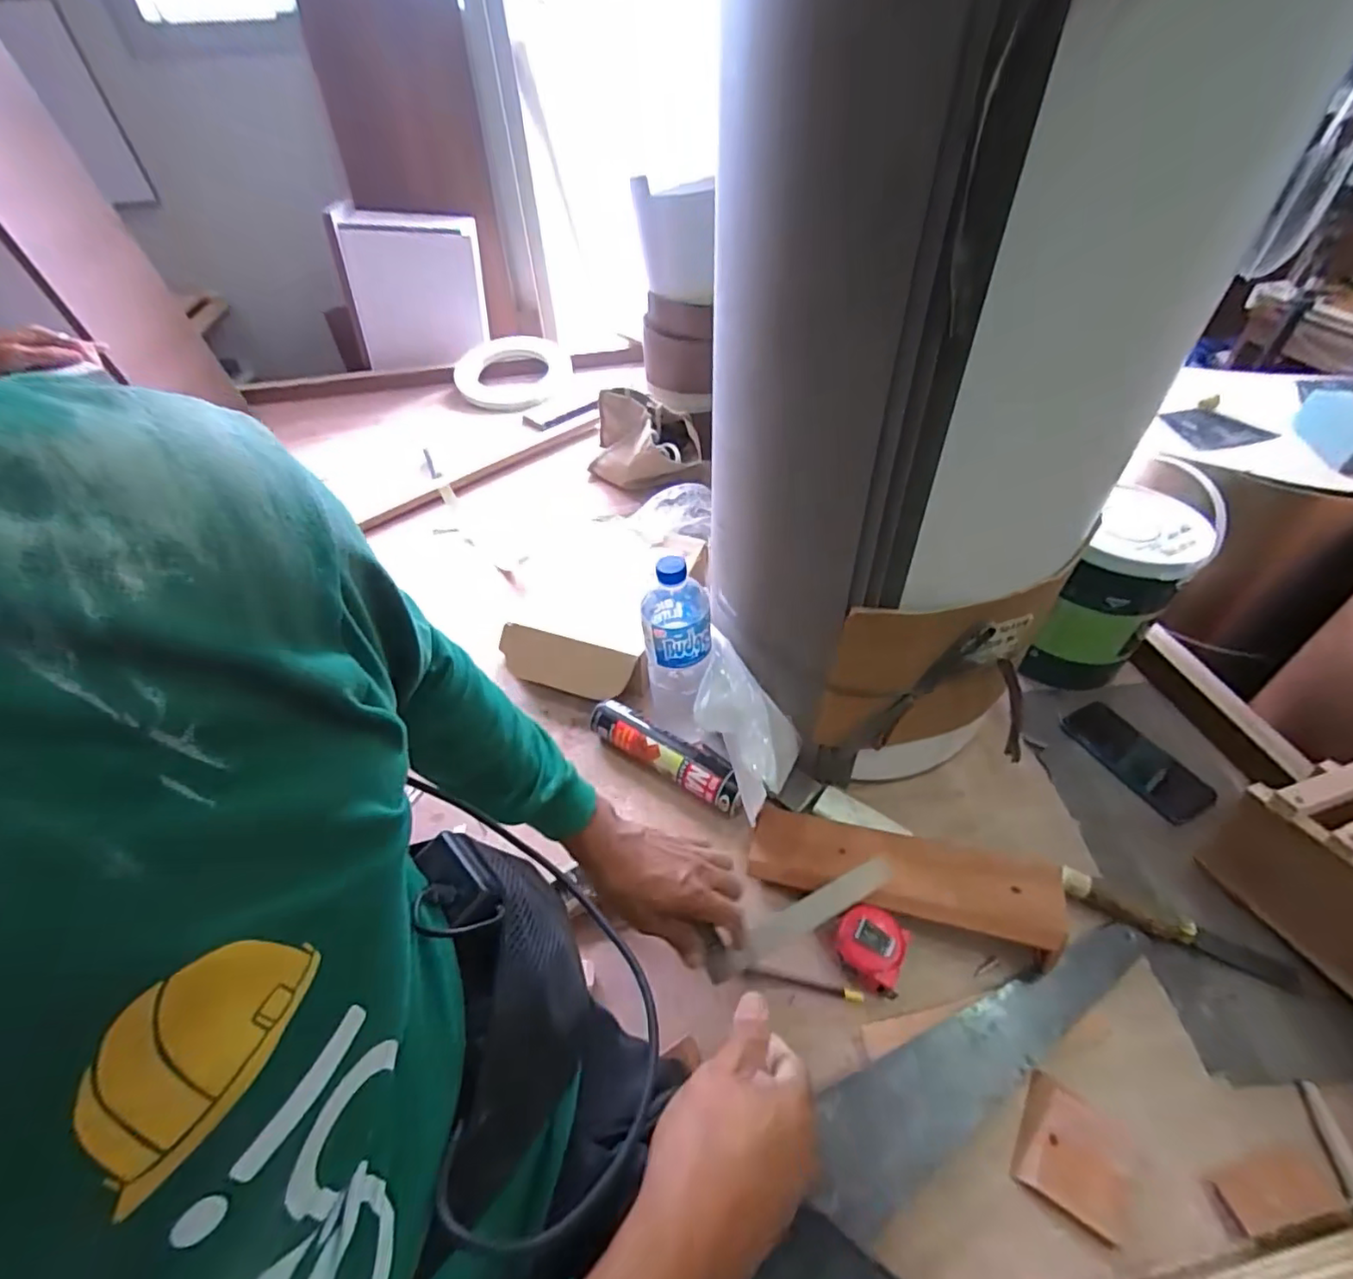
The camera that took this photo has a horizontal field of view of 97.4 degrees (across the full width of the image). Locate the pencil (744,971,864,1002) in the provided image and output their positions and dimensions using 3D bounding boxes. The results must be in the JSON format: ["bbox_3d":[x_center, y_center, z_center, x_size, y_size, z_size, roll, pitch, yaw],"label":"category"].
[{"bbox_3d":[0.119,0.322,0.556,0.108,0.007,0.009,8,46,11],"label":"pencil"}]

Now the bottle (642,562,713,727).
[{"bbox_3d":[-0.002,0.018,0.696,0.082,0.265,0.093,-3,45,0],"label":"bottle"}]

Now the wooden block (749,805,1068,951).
[{"bbox_3d":[0.220,0.231,0.598,0.286,0.018,0.086,5,45,20],"label":"wooden block"}]

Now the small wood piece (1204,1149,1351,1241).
[{"bbox_3d":[0.444,0.411,0.441,0.086,0.014,0.036,-10,46,-7],"label":"small wood piece"}]

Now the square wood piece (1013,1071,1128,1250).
[{"bbox_3d":[0.309,0.402,0.464,0.071,0.013,0.078,24,51,24],"label":"square wood piece"}]

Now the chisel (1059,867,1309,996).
[{"bbox_3d":[0.476,0.274,0.562,0.202,0.023,0.029,21,50,22],"label":"chisel"}]

